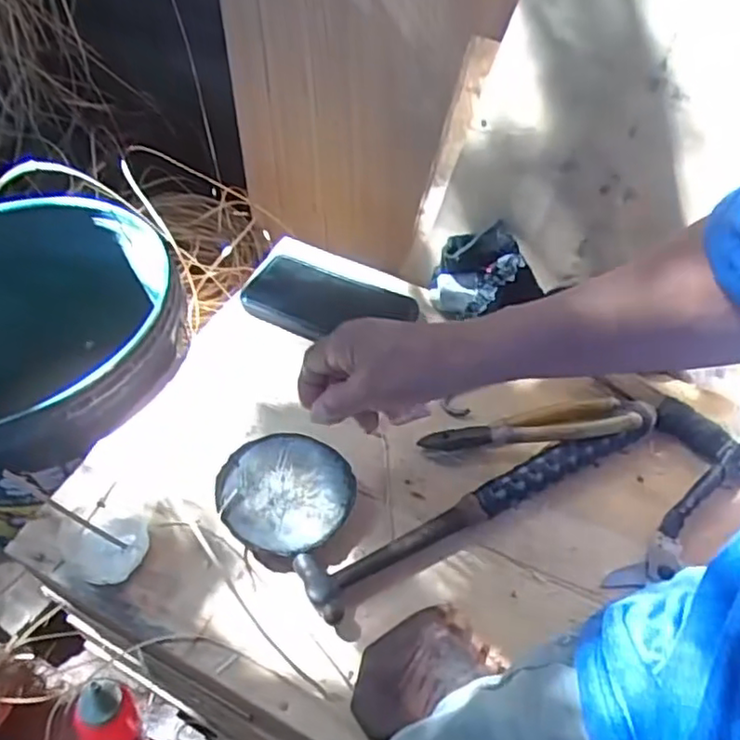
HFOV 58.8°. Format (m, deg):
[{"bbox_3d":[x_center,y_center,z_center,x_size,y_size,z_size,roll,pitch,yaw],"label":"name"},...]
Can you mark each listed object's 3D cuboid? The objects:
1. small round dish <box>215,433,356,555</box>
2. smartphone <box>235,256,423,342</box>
[{"bbox_3d":[-0.063,0.092,0.494,0.098,0.022,0.088,4,51,2],"label":"small round dish"},{"bbox_3d":[-0.039,-0.064,0.622,0.155,0.012,0.078,17,58,7],"label":"smartphone"}]

